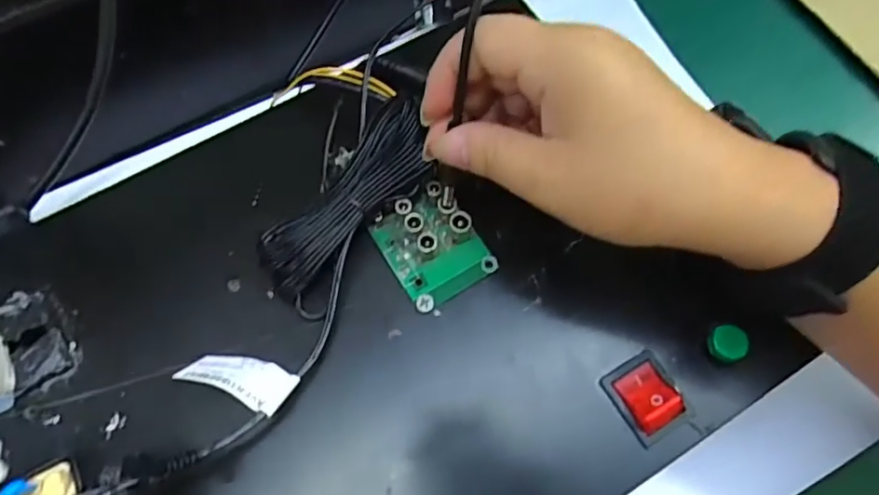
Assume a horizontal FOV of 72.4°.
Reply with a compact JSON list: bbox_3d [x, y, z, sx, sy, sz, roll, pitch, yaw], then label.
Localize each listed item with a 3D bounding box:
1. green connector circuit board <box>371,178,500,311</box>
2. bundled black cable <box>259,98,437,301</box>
[{"bbox_3d":[-0.004,-0.004,0.254,0.038,0.024,0.046,-31,68,-11],"label":"green connector circuit board"},{"bbox_3d":[-0.036,-0.019,0.252,0.031,0.014,0.092,41,88,19],"label":"bundled black cable"}]

